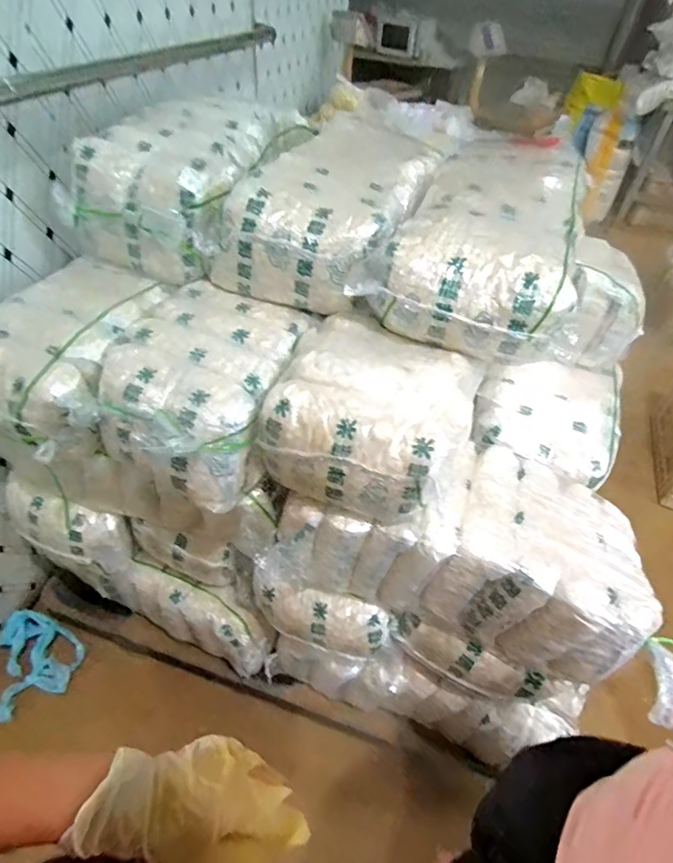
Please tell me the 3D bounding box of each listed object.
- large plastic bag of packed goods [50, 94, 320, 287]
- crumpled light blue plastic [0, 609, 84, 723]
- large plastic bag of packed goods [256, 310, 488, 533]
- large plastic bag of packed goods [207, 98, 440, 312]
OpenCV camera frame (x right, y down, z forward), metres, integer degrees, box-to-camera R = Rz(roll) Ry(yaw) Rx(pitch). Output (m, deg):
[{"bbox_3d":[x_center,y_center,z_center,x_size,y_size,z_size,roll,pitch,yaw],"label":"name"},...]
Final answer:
[{"bbox_3d":[-0.285,-0.538,0.995,0.295,0.219,0.501,17,47,11],"label":"large plastic bag of packed goods"},{"bbox_3d":[-0.754,0.580,1.193,0.186,0.020,0.239,-3,67,-18],"label":"crumpled light blue plastic"},{"bbox_3d":[0.061,-0.032,0.769,0.294,0.189,0.288,20,47,14],"label":"large plastic bag of packed goods"},{"bbox_3d":[0.009,-0.447,0.953,0.306,0.190,0.487,20,47,14],"label":"large plastic bag of packed goods"}]

